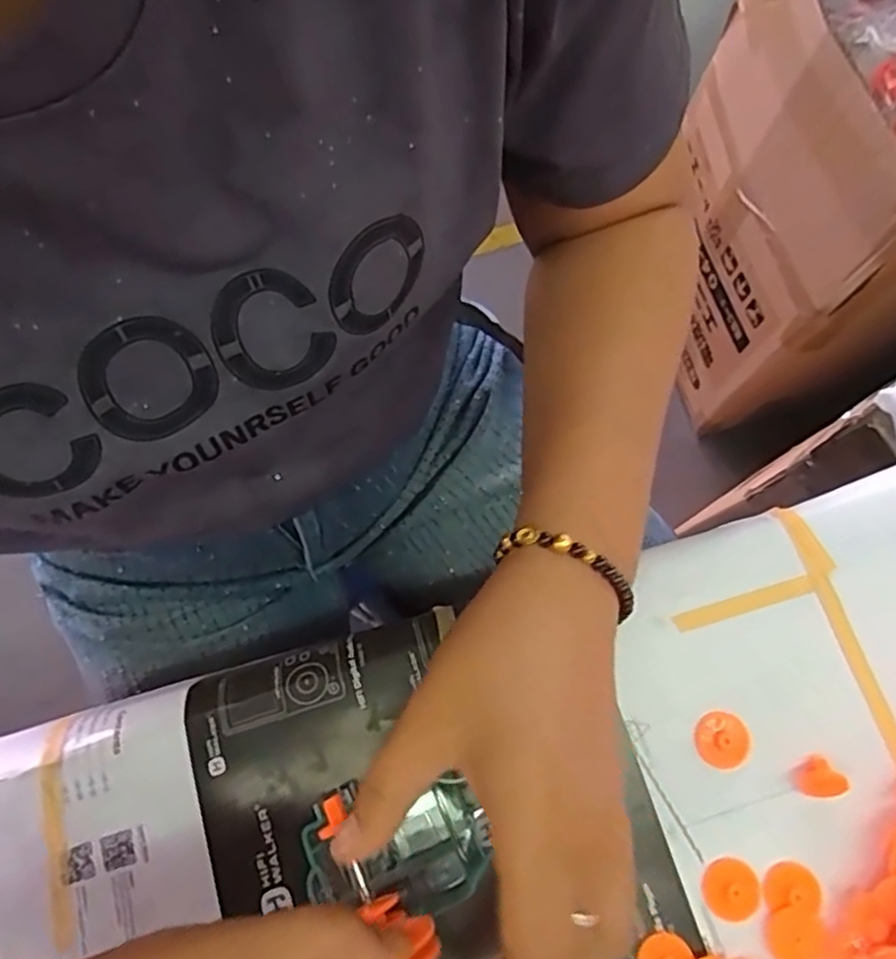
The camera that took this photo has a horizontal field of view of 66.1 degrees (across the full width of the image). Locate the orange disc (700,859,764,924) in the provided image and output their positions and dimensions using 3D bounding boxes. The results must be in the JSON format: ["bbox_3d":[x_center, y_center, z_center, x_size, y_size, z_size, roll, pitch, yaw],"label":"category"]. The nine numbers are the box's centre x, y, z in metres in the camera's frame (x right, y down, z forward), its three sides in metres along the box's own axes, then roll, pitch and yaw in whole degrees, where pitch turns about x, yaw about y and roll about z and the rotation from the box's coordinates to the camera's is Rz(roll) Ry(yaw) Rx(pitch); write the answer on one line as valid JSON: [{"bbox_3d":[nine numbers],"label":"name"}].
[{"bbox_3d":[0.115,0.165,0.276,0.024,0.007,0.022,0,75,1],"label":"orange disc"}]

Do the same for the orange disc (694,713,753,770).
[{"bbox_3d":[0.118,0.112,0.295,0.022,0.007,0.023,0,75,1],"label":"orange disc"}]

